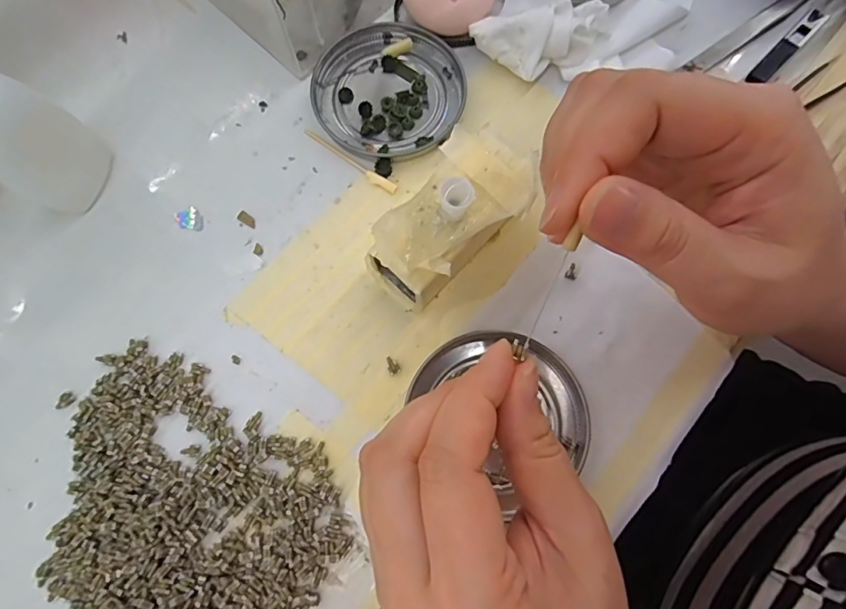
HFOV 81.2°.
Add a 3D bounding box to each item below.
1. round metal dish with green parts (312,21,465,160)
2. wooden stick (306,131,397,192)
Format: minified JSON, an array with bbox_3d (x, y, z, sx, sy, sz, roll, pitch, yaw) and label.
[{"bbox_3d":[-0.019,-0.114,0.263,0.077,0.008,0.075,0,76,-1],"label":"round metal dish with green parts"},{"bbox_3d":[-0.039,-0.075,0.254,0.059,0.004,0.006,34,78,7],"label":"wooden stick"}]

